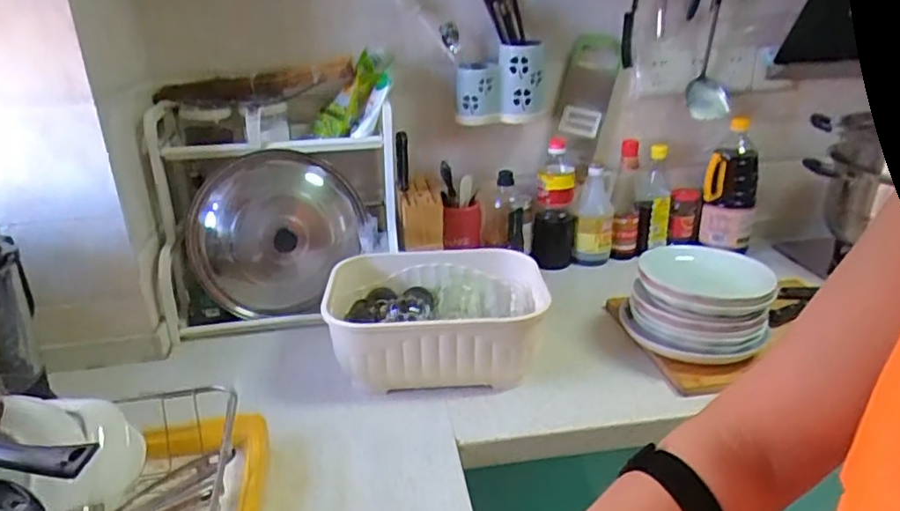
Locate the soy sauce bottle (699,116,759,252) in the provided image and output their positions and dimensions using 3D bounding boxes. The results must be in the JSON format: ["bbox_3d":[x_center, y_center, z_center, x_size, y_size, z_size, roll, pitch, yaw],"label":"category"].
[{"bbox_3d":[0.595,-0.145,1.292,0.105,0.250,0.082,9,26,23],"label":"soy sauce bottle"}]

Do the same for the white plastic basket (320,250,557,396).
[{"bbox_3d":[-0.025,0.107,0.979,0.325,0.141,0.265,-2,24,0],"label":"white plastic basket"}]

